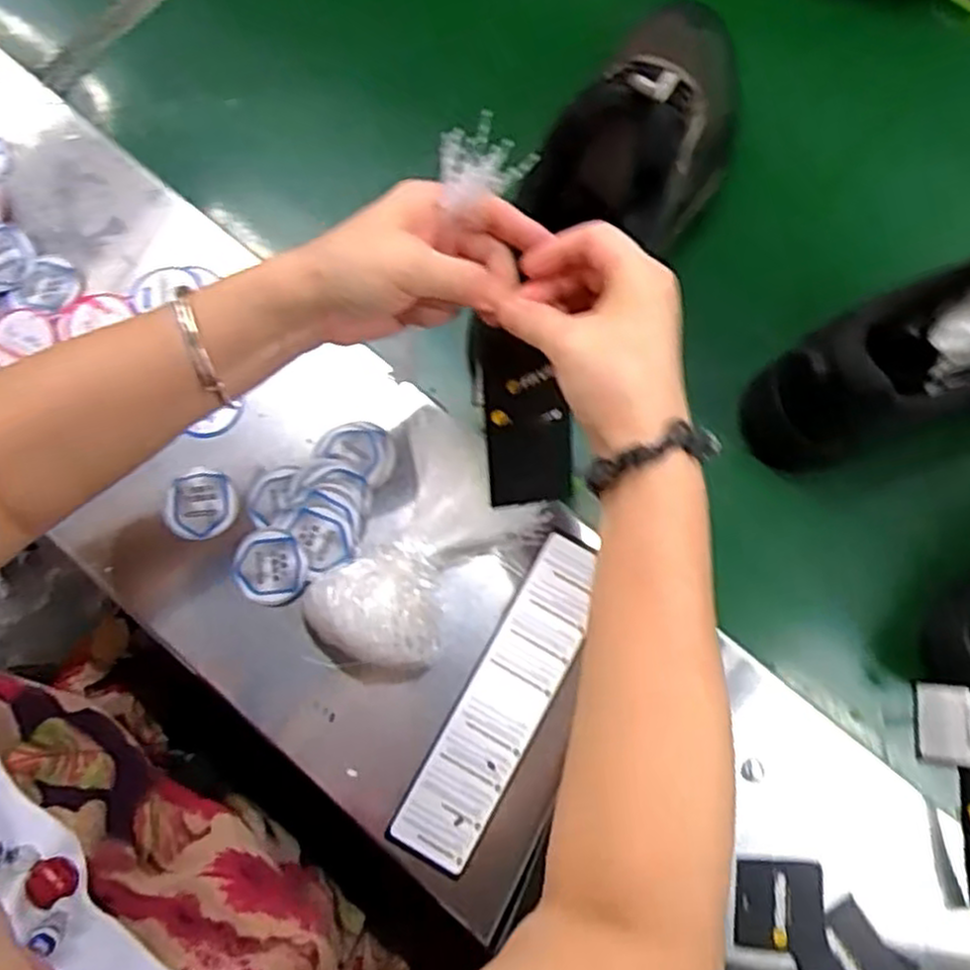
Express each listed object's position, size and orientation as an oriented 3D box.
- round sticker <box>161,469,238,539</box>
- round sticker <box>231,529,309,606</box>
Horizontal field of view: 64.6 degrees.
[{"bbox_3d":[-0.191,0.012,0.513,0.046,0.010,0.047,0,77,0],"label":"round sticker"},{"bbox_3d":[-0.140,0.053,0.500,0.047,0.009,0.047,-13,78,-3],"label":"round sticker"}]

